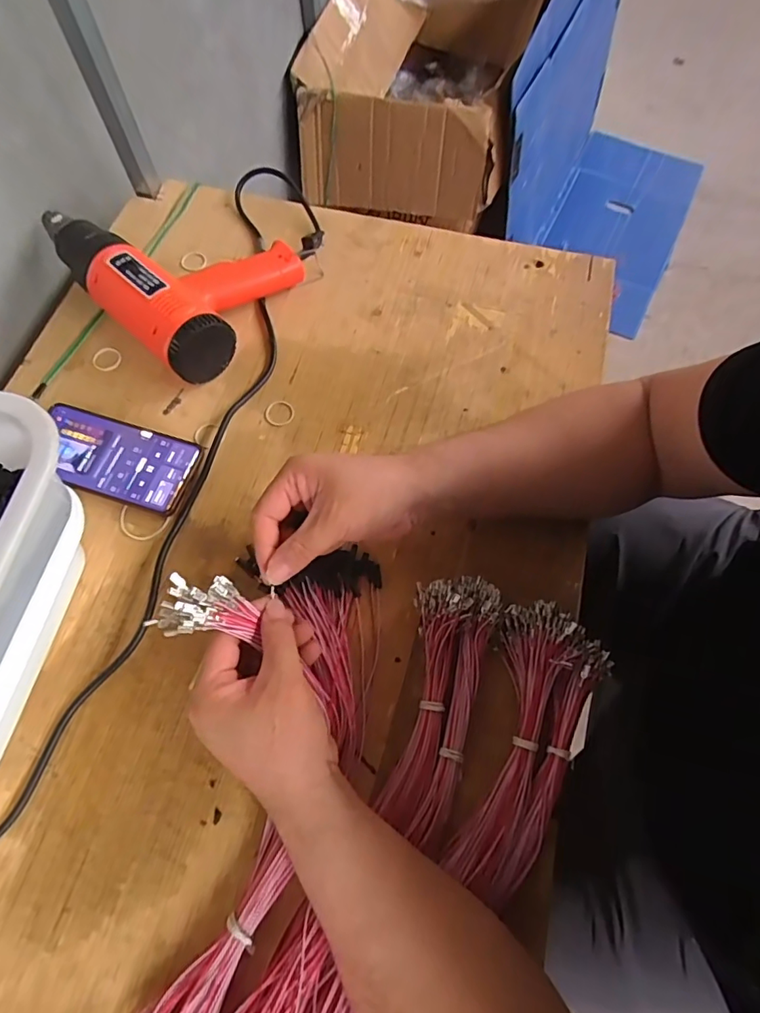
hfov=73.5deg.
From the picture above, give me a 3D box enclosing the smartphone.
[{"bbox_3d":[-0.251,-0.046,0.487,0.155,0.013,0.076,18,68,8],"label":"smartphone"}]

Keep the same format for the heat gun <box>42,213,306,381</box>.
[{"bbox_3d":[-0.225,-0.267,0.550,0.258,0.072,0.184,40,72,16],"label":"heat gun"}]

